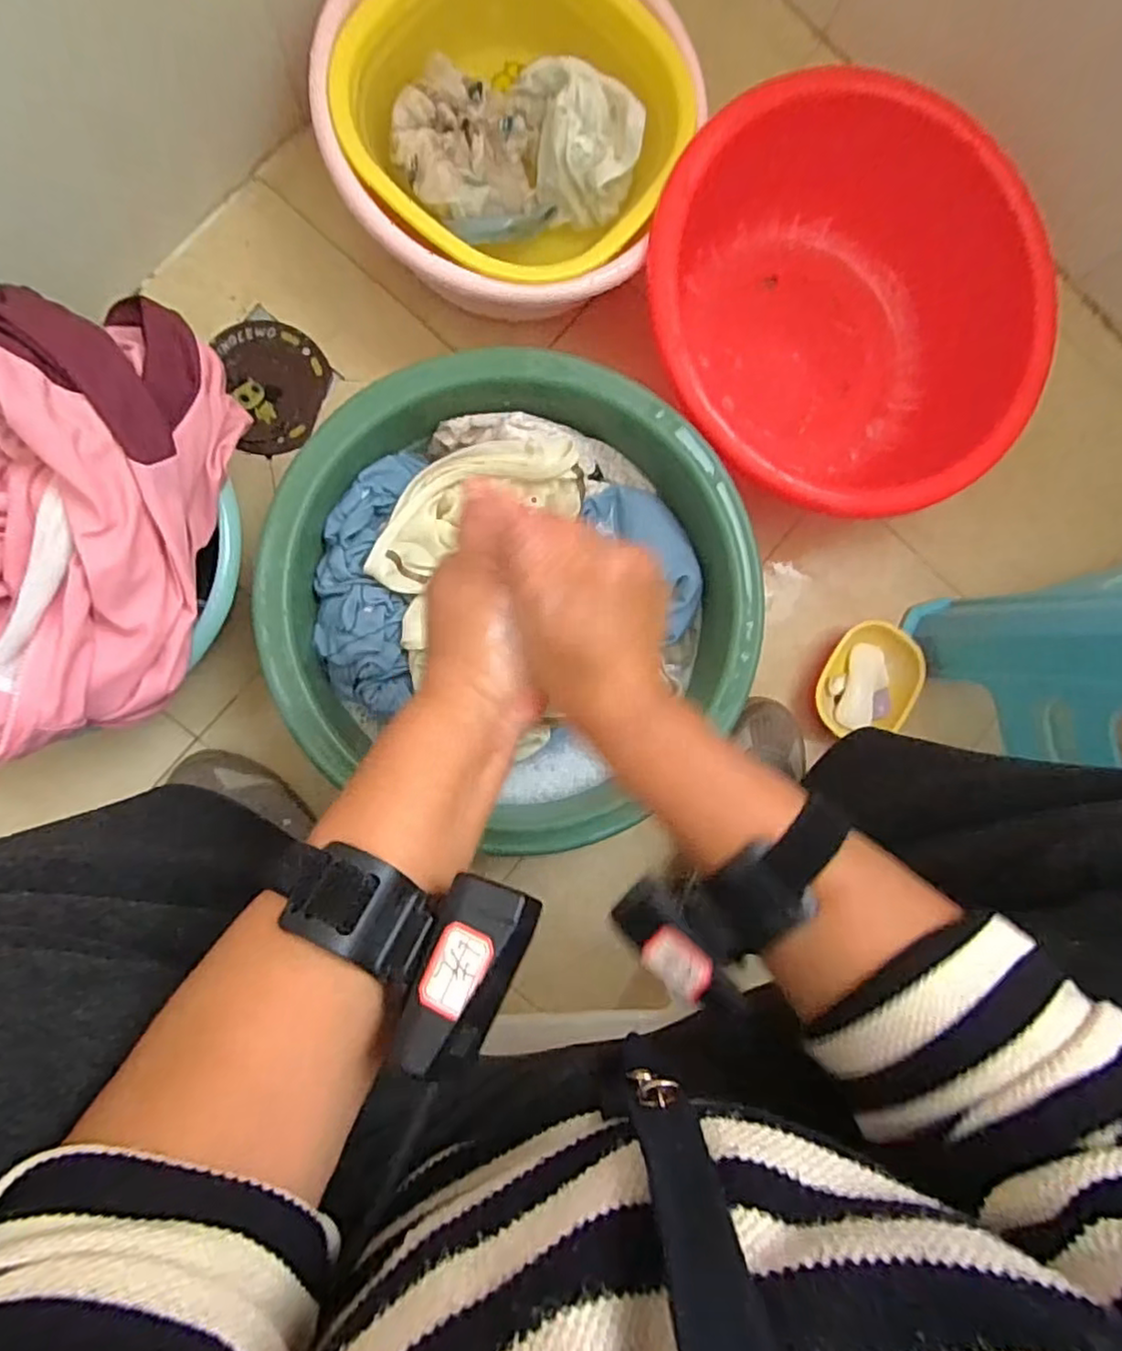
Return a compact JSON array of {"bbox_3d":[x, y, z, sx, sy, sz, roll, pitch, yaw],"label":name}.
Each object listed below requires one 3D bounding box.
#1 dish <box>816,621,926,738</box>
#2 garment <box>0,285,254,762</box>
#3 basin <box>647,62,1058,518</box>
[{"bbox_3d":[0.302,0.006,0.640,0.096,0.033,0.114,18,86,-8],"label":"dish"},{"bbox_3d":[-0.328,-0.104,0.409,0.173,0.104,0.315,11,87,-9],"label":"garment"},{"bbox_3d":[0.241,-0.315,0.591,0.347,0.132,0.347,0,89,-9],"label":"basin"}]

